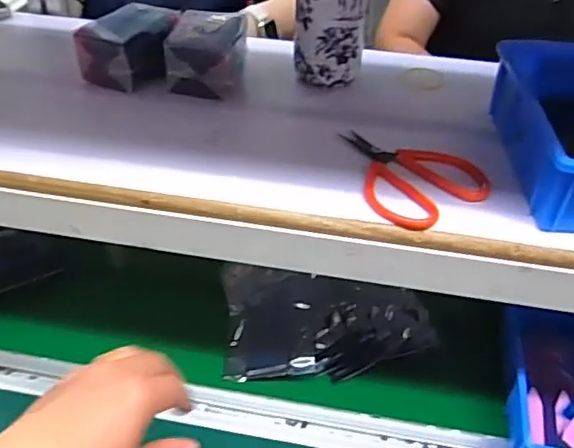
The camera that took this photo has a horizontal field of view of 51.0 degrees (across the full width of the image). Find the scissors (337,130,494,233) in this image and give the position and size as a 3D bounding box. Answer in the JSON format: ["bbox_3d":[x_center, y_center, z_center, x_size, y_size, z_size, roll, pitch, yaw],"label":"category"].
[{"bbox_3d":[0.087,-0.042,0.471,0.086,0.017,0.117,-23,45,-30],"label":"scissors"}]

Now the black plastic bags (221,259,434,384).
[{"bbox_3d":[0.042,0.101,0.638,0.211,0.049,0.122,2,38,-3],"label":"black plastic bags"}]

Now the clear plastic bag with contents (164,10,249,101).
[{"bbox_3d":[-0.076,-0.163,0.580,0.068,0.061,0.093,7,38,3],"label":"clear plastic bag with contents"}]

